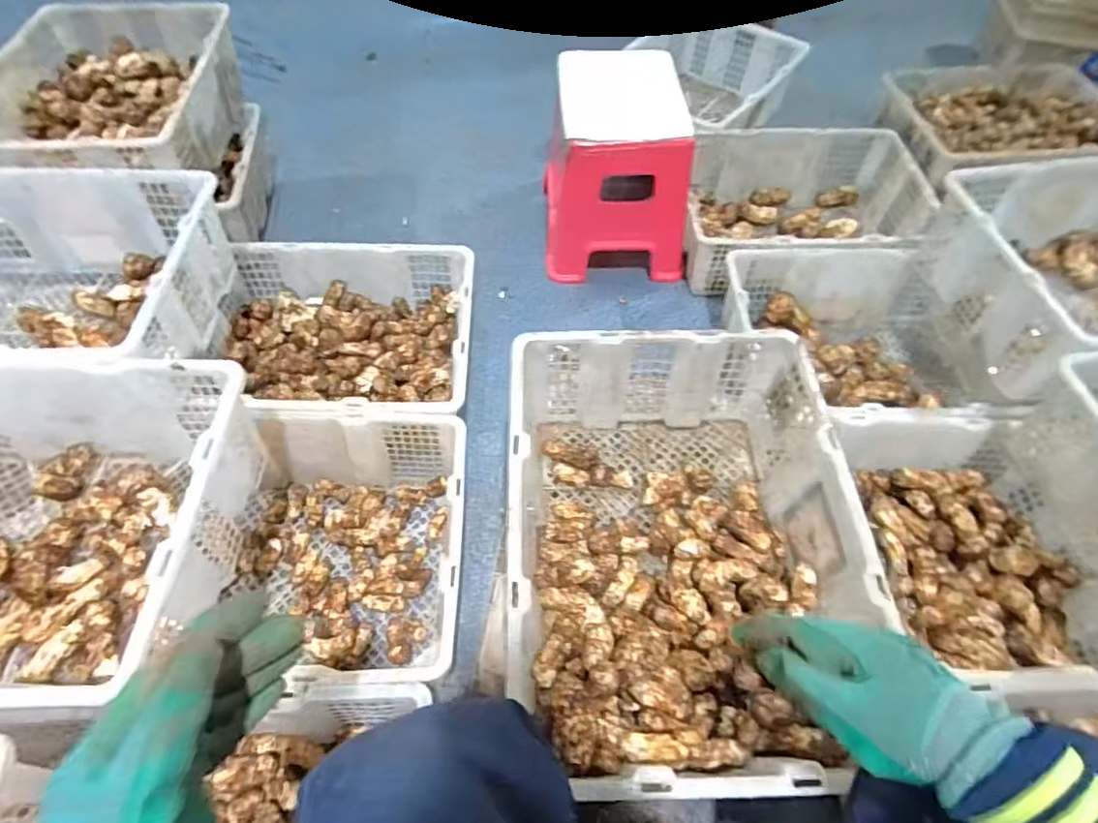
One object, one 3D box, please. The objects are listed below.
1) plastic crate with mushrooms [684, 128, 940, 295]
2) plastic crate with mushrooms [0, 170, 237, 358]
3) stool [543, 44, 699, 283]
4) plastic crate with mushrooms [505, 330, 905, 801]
[{"bbox_3d":[0.503,-0.414,1.227,0.472,0.148,0.359,0,56,-2],"label":"plastic crate with mushrooms"},{"bbox_3d":[-0.709,-0.162,0.828,0.448,0.171,0.366,4,56,1],"label":"plastic crate with mushrooms"},{"bbox_3d":[0.136,-0.474,1.156,0.265,0.284,0.300,1,56,-1],"label":"stool"},{"bbox_3d":[0.133,0.142,0.652,0.341,0.166,0.468,0,56,-2],"label":"plastic crate with mushrooms"}]

